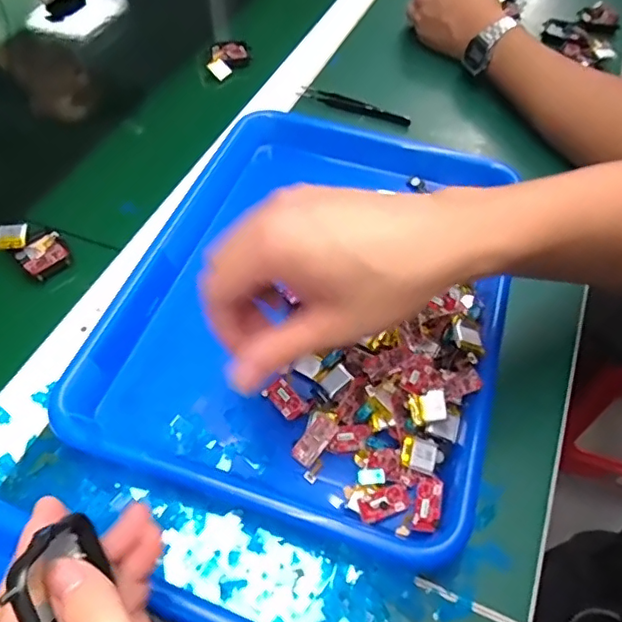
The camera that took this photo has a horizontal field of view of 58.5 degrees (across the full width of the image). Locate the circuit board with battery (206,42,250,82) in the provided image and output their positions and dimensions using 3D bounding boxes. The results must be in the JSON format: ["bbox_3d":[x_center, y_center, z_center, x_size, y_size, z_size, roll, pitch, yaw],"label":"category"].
[{"bbox_3d":[-0.088,-0.270,0.595,0.041,0.012,0.057,1,55,-1],"label":"circuit board with battery"}]

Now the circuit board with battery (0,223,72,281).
[{"bbox_3d":[-0.212,-0.049,0.426,0.058,0.011,0.036,30,60,18],"label":"circuit board with battery"}]

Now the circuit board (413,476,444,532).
[{"bbox_3d":[0.065,0.108,0.311,0.016,0.004,0.031,-7,45,32],"label":"circuit board"}]

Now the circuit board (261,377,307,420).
[{"bbox_3d":[-0.016,0.055,0.350,0.016,0.006,0.029,-37,64,-23],"label":"circuit board"}]

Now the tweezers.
[{"bbox_3d":[0.042,-0.201,0.546,0.114,0.009,0.013,23,58,14],"label":"tweezers"}]

